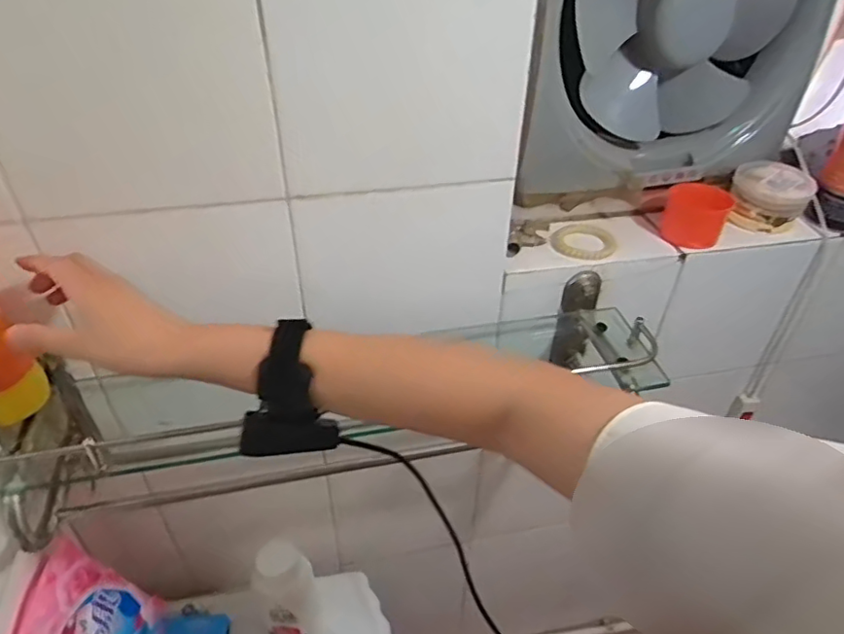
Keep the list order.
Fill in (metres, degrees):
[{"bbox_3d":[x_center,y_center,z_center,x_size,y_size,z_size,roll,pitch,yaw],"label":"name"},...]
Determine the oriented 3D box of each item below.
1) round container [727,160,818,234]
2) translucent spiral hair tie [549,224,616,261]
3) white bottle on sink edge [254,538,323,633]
[{"bbox_3d":[0.407,-0.140,0.704,0.076,0.059,0.079,13,42,13],"label":"round container"},{"bbox_3d":[0.182,-0.086,0.670,0.081,0.011,0.071,-21,45,-24],"label":"translucent spiral hair tie"},{"bbox_3d":[-0.155,0.327,0.700,0.062,0.161,0.048,-13,43,-16],"label":"white bottle on sink edge"}]

